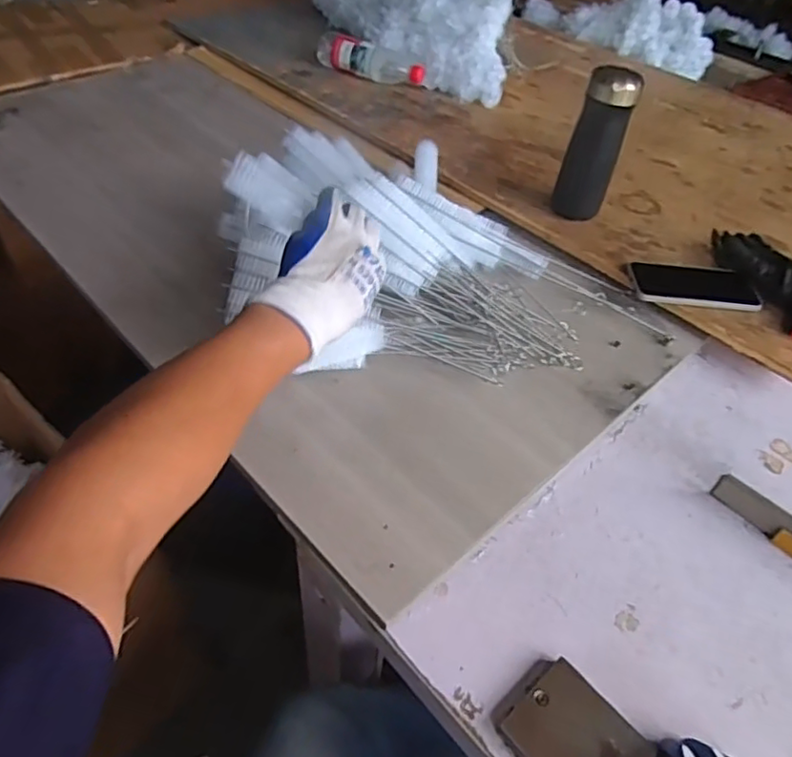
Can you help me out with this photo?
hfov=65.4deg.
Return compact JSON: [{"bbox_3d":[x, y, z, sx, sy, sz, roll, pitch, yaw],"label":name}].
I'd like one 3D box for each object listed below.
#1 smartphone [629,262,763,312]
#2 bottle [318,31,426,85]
[{"bbox_3d":[0.400,-0.126,0.836,0.154,0.007,0.092,7,46,8],"label":"smartphone"},{"bbox_3d":[-0.050,-0.644,1.249,0.228,0.060,0.059,20,48,12],"label":"bottle"}]

